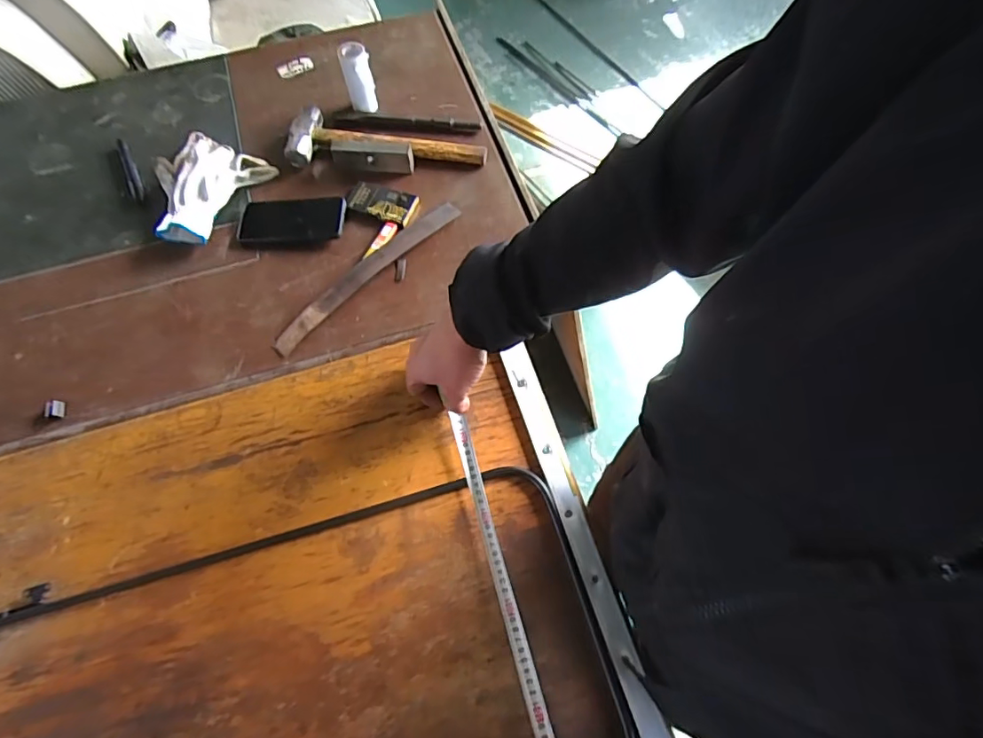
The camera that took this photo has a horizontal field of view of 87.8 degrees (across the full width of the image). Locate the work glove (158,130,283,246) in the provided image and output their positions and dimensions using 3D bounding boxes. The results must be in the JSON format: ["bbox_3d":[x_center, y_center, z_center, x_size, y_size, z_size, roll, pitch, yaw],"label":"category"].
[{"bbox_3d":[-0.452,-0.276,0.791,0.149,0.049,0.187,26,69,12],"label":"work glove"}]

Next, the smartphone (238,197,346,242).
[{"bbox_3d":[-0.305,-0.233,0.786,0.158,0.010,0.084,-2,60,1],"label":"smartphone"}]

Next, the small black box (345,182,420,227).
[{"bbox_3d":[-0.170,-0.257,0.791,0.108,0.024,0.051,14,67,8],"label":"small black box"}]

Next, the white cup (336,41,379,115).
[{"bbox_3d":[-0.215,-0.472,0.836,0.048,0.107,0.045,-18,67,-6],"label":"white cup"}]

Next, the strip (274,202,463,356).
[{"bbox_3d":[-0.172,-0.142,0.725,0.033,0.027,0.328,41,73,17],"label":"strip"}]

